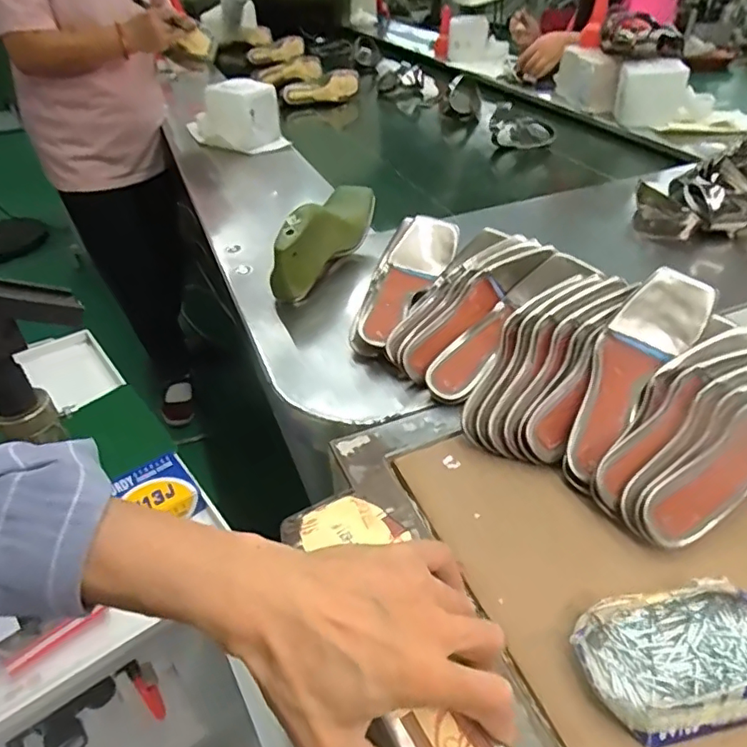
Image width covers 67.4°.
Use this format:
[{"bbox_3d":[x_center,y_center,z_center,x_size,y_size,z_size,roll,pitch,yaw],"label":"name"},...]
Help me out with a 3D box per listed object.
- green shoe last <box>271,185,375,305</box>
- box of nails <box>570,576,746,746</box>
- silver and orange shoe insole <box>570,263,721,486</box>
[{"bbox_3d":[-0.065,-0.183,0.740,0.061,0.095,0.224,12,40,15],"label":"green shoe last"},{"bbox_3d":[0.198,0.177,0.351,0.137,0.030,0.076,-8,39,-9],"label":"box of nails"},{"bbox_3d":[0.230,-0.003,0.509,0.072,0.046,0.225,26,63,30],"label":"silver and orange shoe insole"}]

